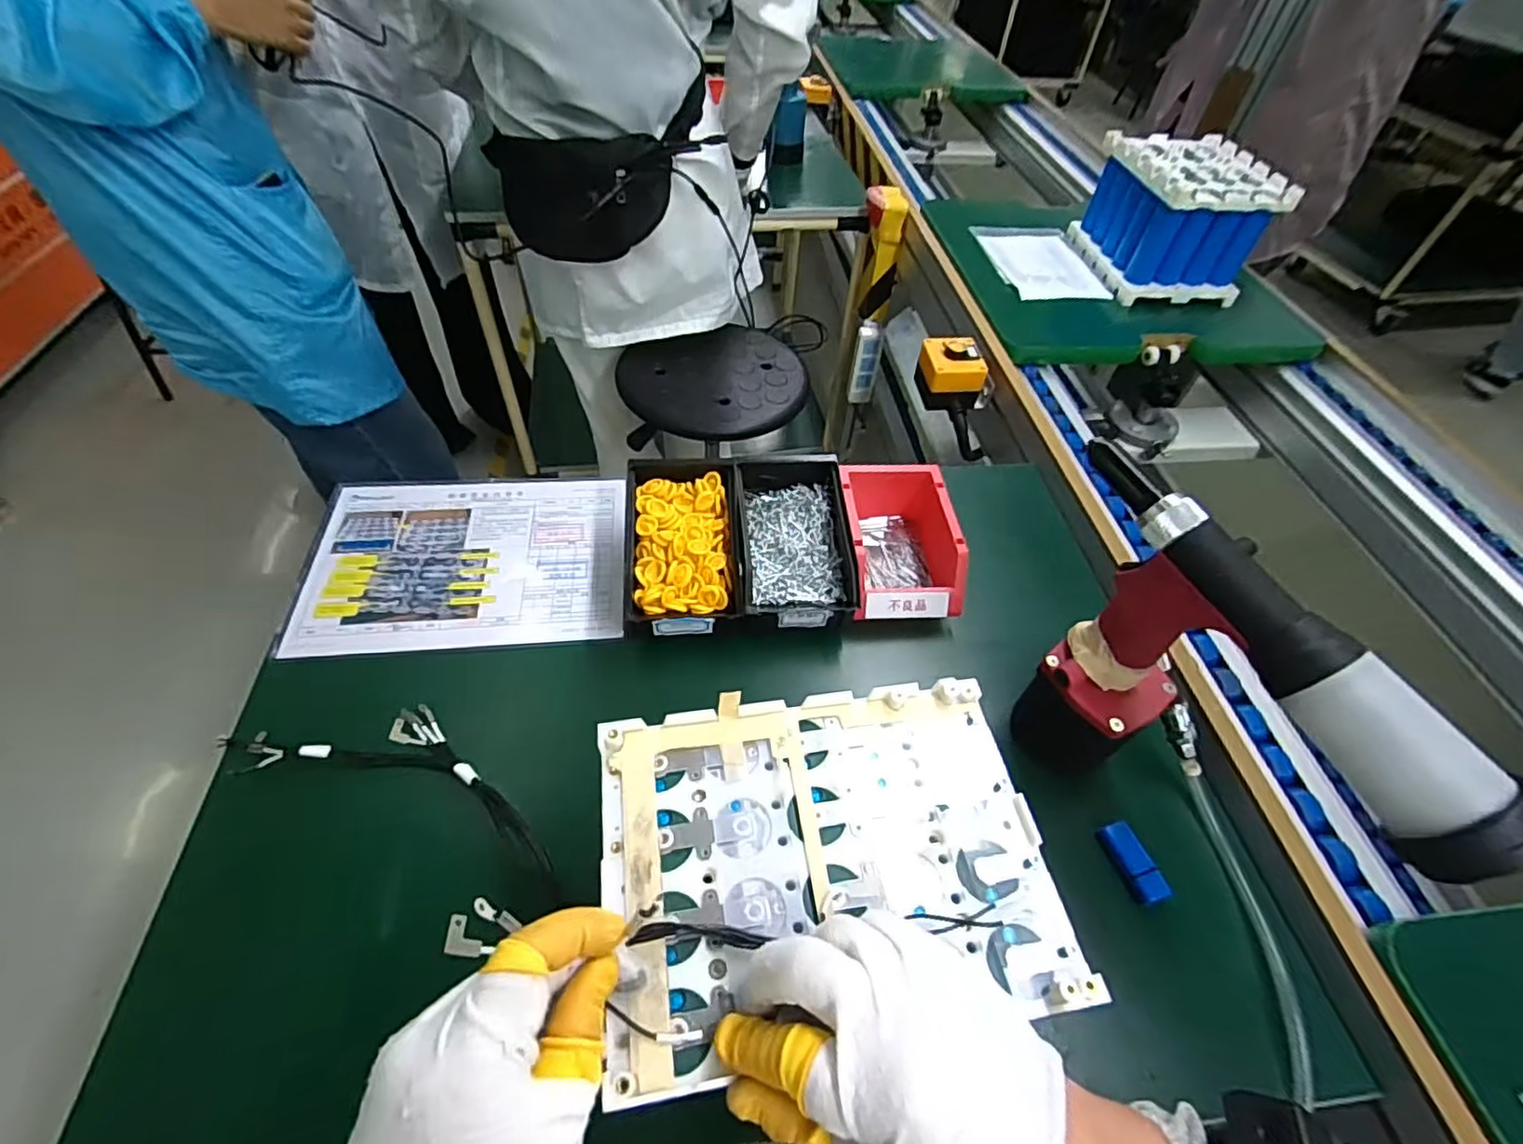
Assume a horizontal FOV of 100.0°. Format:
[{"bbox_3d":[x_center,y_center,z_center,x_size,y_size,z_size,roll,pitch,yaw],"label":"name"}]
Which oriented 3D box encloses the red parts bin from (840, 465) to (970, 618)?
[{"bbox_3d":[0.134,-0.025,0.638,0.106,0.074,0.150,0,52,-4],"label":"red parts bin"}]

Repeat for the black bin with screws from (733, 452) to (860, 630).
[{"bbox_3d":[0.030,-0.041,0.623,0.104,0.060,0.194,-2,52,-5],"label":"black bin with screws"}]

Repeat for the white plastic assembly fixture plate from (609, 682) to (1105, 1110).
[{"bbox_3d":[0.035,0.149,0.342,0.230,0.015,0.173,-6,52,-8],"label":"white plastic assembly fixture plate"}]

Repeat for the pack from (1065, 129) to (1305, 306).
[{"bbox_3d":[0.627,-0.543,0.980,0.182,0.157,0.233,-1,52,-4],"label":"pack"}]

